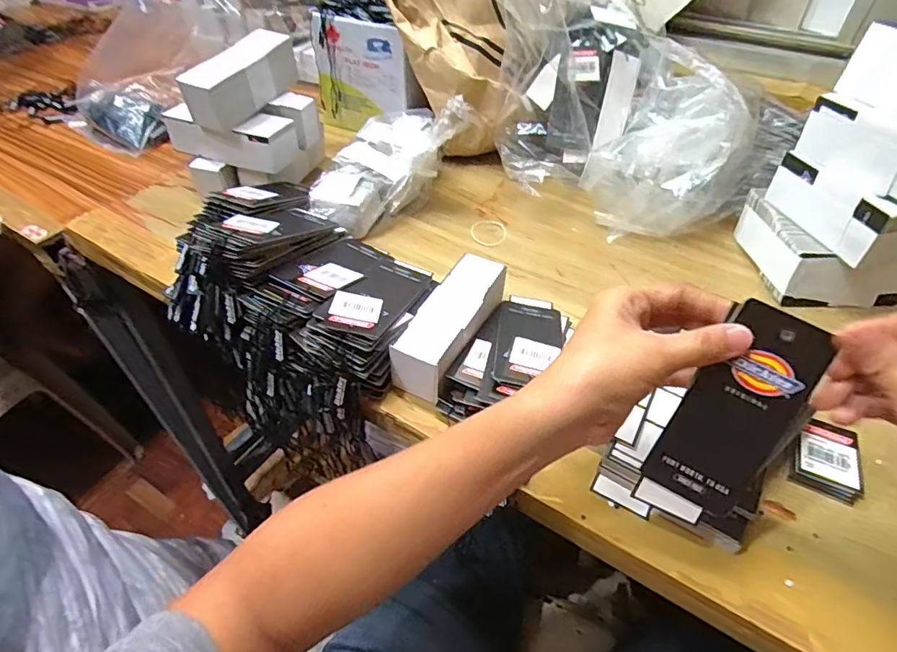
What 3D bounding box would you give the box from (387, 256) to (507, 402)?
[{"bbox_3d":[0.003,-0.006,0.389,0.040,0.035,0.129,20,49,17],"label":"box"}]

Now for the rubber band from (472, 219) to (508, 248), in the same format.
[{"bbox_3d":[0.042,-0.097,0.522,0.036,0.004,0.050,11,47,10],"label":"rubber band"}]

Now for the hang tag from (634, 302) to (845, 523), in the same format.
[{"bbox_3d":[0.147,0.051,0.262,0.051,0.120,0.008,28,16,11],"label":"hang tag"}]

